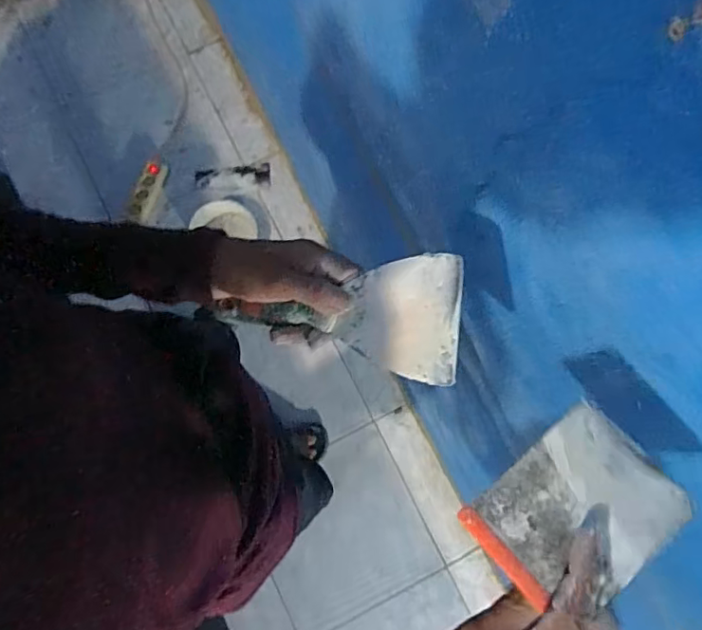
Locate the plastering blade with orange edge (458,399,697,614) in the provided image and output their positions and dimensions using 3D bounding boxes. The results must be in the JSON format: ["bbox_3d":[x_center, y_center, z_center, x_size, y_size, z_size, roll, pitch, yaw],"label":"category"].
[{"bbox_3d":[0.123,0.108,0.307,0.101,0.004,0.076,-37,64,-9],"label":"plastering blade with orange edge"}]

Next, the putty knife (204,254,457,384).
[{"bbox_3d":[-0.017,0.005,0.439,0.200,0.017,0.090,-1,80,15],"label":"putty knife"}]

